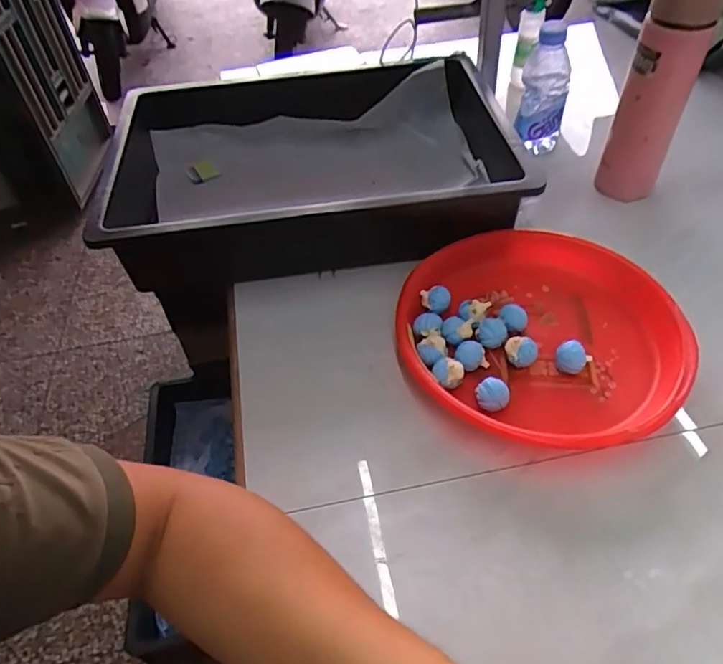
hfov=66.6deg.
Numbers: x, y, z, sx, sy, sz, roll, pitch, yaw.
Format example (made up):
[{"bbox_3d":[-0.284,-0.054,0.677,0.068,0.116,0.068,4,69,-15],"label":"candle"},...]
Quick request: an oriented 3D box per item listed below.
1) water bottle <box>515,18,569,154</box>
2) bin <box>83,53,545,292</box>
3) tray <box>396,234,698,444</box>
[{"bbox_3d":[0.228,-0.300,0.690,0.058,0.147,0.049,10,49,13],"label":"water bottle"},{"bbox_3d":[-0.061,-0.185,0.684,0.506,0.142,0.309,-9,49,-3],"label":"bin"},{"bbox_3d":[0.163,0.002,0.518,0.251,0.045,0.244,29,56,27],"label":"tray"}]

